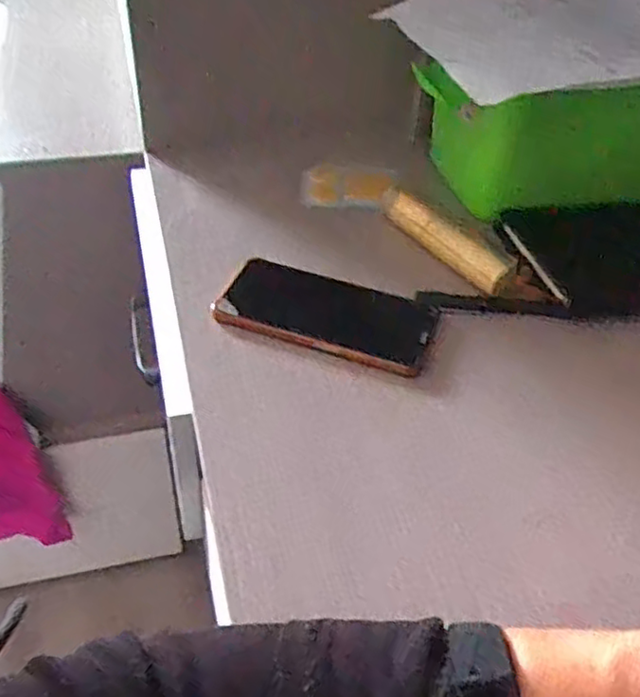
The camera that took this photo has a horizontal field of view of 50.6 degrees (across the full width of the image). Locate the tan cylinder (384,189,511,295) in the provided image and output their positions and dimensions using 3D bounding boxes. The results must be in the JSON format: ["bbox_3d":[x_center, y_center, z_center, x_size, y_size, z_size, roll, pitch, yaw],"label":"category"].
[{"bbox_3d":[0.108,-0.096,0.585,0.026,0.027,0.137,-26,53,-26],"label":"tan cylinder"}]

